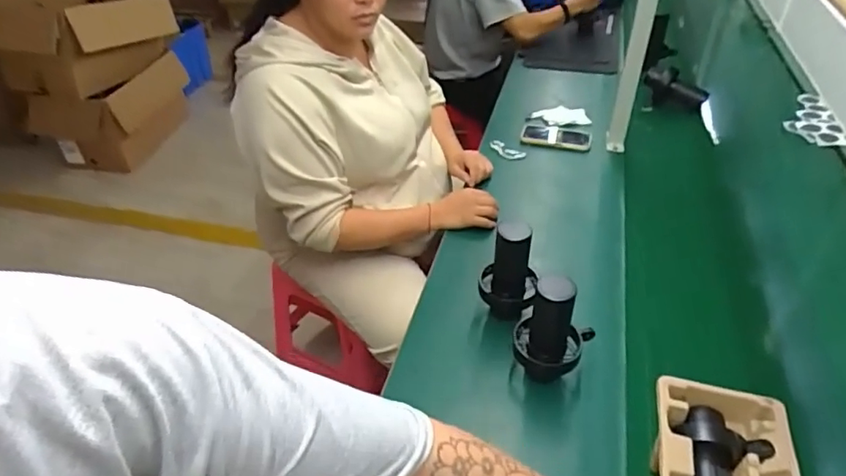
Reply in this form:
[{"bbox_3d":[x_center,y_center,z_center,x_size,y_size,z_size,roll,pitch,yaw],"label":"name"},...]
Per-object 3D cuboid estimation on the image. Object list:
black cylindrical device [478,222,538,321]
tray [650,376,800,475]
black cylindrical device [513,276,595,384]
[{"bbox_3d":[0.141,0.061,0.920,0.092,0.194,0.076,7,38,13],"label":"black cylindrical device"},{"bbox_3d":[0.345,0.275,0.643,0.146,0.059,0.217,9,39,15],"label":"tray"},{"bbox_3d":[0.193,0.127,0.824,0.109,0.178,0.116,12,40,18],"label":"black cylindrical device"}]

